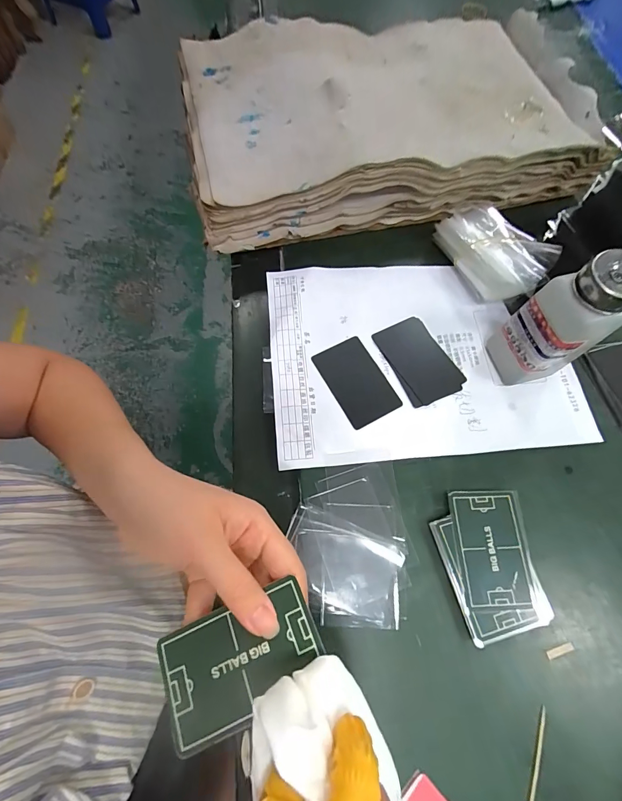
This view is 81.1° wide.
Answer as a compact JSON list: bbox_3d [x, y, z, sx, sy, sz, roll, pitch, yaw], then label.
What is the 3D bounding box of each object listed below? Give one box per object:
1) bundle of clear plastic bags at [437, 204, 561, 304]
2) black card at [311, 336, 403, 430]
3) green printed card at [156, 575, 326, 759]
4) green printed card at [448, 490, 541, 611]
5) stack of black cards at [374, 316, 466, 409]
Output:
[{"bbox_3d":[0.192,-0.161,0.385,0.078,0.042,0.112,-27,73,-12],"label":"bundle of clear plastic bags"},{"bbox_3d":[0.043,-0.018,0.341,0.051,0.004,0.081,-27,73,-12],"label":"black card"},{"bbox_3d":[-0.037,0.136,0.190,0.084,0.004,0.051,-26,65,-3],"label":"green printed card"},{"bbox_3d":[0.143,0.116,0.285,0.057,0.004,0.085,-2,69,-1],"label":"green printed card"},{"bbox_3d":[0.105,-0.040,0.353,0.057,0.004,0.087,-24,72,-11],"label":"stack of black cards"}]

